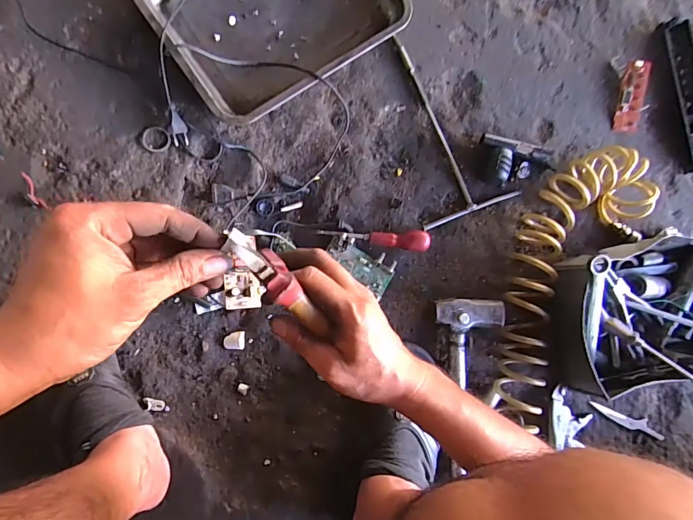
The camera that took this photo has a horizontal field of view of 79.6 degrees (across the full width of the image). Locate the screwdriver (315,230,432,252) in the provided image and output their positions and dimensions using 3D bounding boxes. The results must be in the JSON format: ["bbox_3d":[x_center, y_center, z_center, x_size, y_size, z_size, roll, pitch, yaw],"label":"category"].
[{"bbox_3d":[0.043,-0.033,0.647,0.172,0.025,0.030,4,87,-7],"label":"screwdriver"}]

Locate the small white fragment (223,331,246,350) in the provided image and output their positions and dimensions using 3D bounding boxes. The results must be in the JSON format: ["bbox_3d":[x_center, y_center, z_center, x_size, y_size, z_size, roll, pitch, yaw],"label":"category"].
[{"bbox_3d":[-0.171,0.123,0.634,0.030,0.008,0.027,4,87,-7],"label":"small white fragment"}]

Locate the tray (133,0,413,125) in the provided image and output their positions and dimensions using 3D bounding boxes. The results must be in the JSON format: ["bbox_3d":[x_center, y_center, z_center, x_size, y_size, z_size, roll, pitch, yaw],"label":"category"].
[{"bbox_3d":[-0.108,-0.391,0.638,0.346,0.047,0.269,-35,92,-8],"label":"tray"}]

